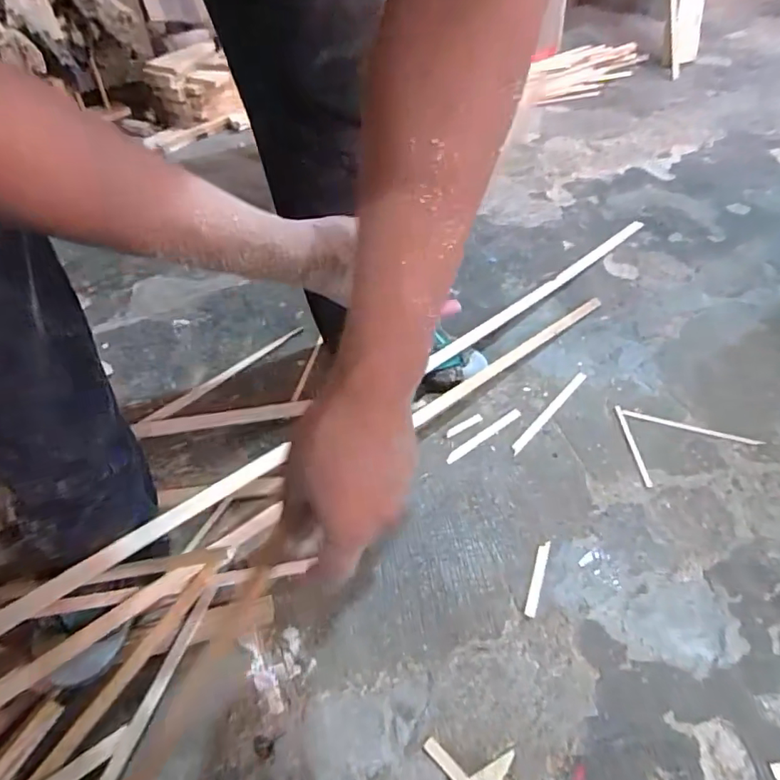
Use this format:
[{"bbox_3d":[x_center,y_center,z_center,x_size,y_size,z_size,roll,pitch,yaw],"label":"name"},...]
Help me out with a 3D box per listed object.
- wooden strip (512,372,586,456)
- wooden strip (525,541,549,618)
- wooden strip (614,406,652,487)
[{"bbox_3d":[0.248,0.032,0.795,0.015,0.007,0.206,36,60,26],"label":"wooden strip"},{"bbox_3d":[0.178,0.225,0.623,0.013,0.004,0.096,16,51,14],"label":"wooden strip"},{"bbox_3d":[0.355,0.079,0.757,0.010,0.004,0.142,-2,51,0],"label":"wooden strip"}]

